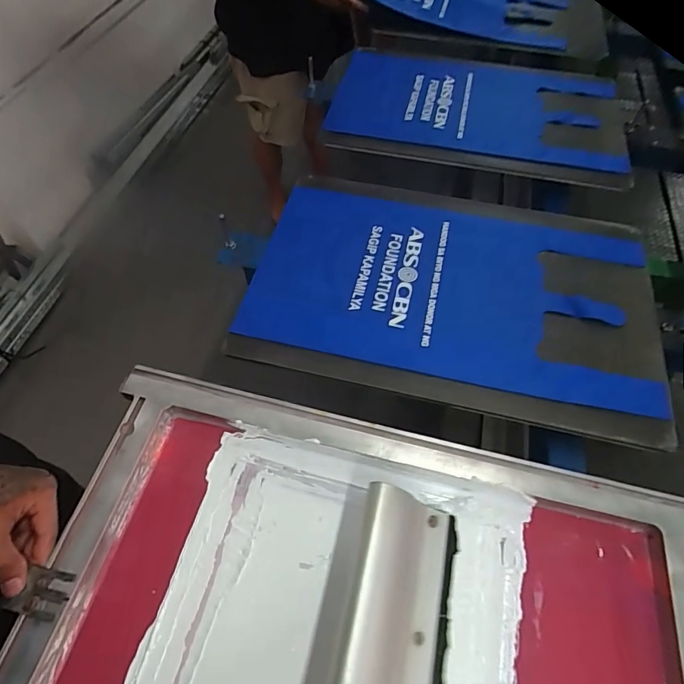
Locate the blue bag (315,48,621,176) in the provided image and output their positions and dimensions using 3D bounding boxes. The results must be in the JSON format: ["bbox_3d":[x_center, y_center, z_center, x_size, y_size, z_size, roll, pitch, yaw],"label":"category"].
[{"bbox_3d":[0.286,-0.542,1.028,0.635,0.090,0.359,13,61,3],"label":"blue bag"}]

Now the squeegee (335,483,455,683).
[{"bbox_3d":[0.033,0.301,0.369,0.124,0.035,0.326,30,55,-29],"label":"squeegee"}]

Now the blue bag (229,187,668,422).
[{"bbox_3d":[0.158,-0.093,0.684,0.584,0.044,0.331,11,58,9],"label":"blue bag"}]

